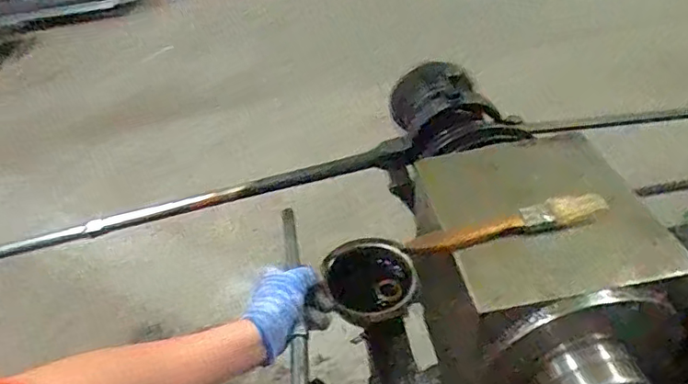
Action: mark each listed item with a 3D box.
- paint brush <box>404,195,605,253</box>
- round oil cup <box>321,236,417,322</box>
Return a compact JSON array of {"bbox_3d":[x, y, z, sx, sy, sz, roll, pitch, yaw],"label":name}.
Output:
[{"bbox_3d":[0.121,0.024,0.399,0.148,0.017,0.020,-11,41,-5],"label":"paint brush"},{"bbox_3d":[0.033,0.110,0.691,0.111,0.052,0.110,-13,41,-7],"label":"round oil cup"}]

